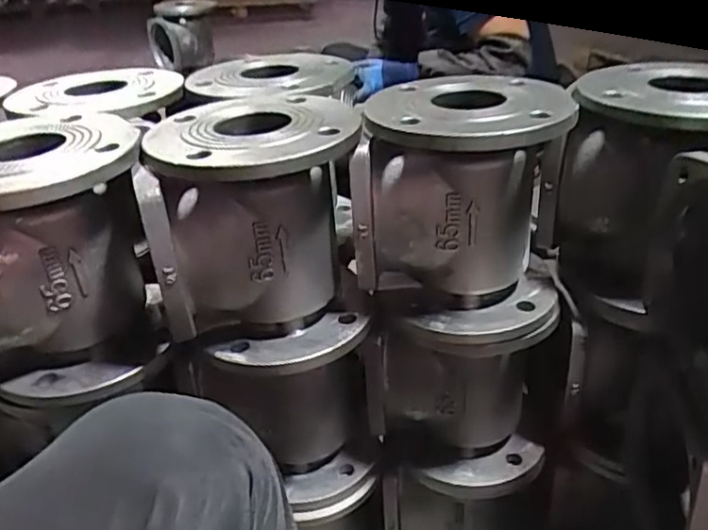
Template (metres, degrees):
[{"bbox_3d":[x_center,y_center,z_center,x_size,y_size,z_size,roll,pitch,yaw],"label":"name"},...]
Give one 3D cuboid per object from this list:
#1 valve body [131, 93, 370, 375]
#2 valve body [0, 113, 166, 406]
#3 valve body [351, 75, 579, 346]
[{"bbox_3d":[-0.088,-0.044,0.621,0.185,0.199,0.226,-9,30,-8],"label":"valve body"},{"bbox_3d":[-0.262,-0.004,0.559,0.176,0.199,0.153,-13,31,-16],"label":"valve body"},{"bbox_3d":[0.109,-0.065,0.638,0.189,0.204,0.201,3,30,11],"label":"valve body"}]

